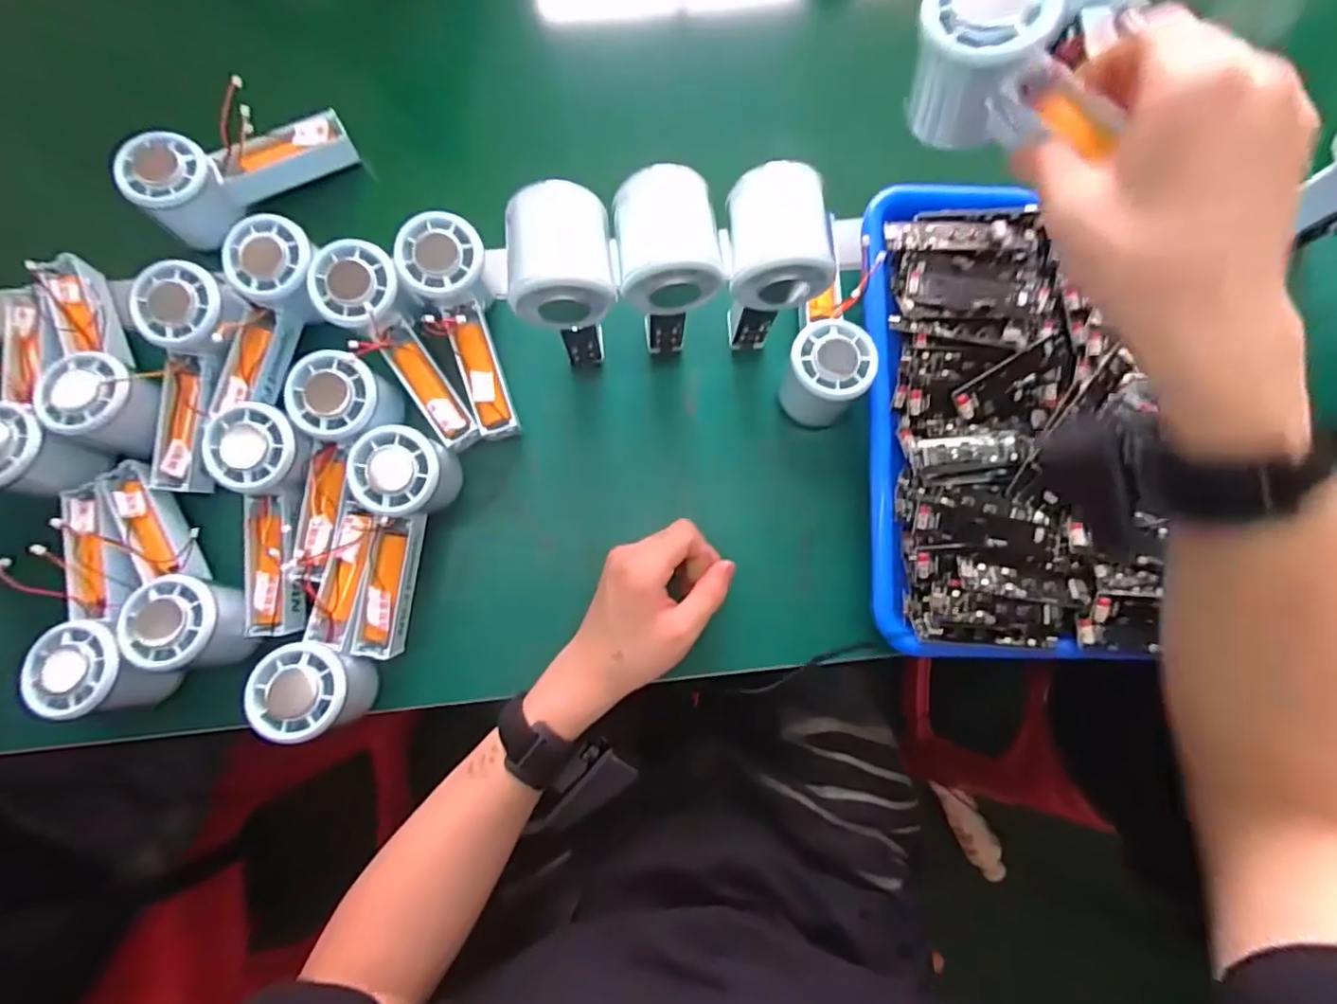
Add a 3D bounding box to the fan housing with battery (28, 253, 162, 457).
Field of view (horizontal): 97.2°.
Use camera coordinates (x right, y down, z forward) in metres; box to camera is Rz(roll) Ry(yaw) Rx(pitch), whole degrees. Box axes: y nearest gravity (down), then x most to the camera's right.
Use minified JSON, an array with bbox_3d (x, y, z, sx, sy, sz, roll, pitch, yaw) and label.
[{"bbox_3d":[-0.401,-0.106,0.402,0.059,0.043,0.155,-31,82,-5],"label":"fan housing with battery"}]

